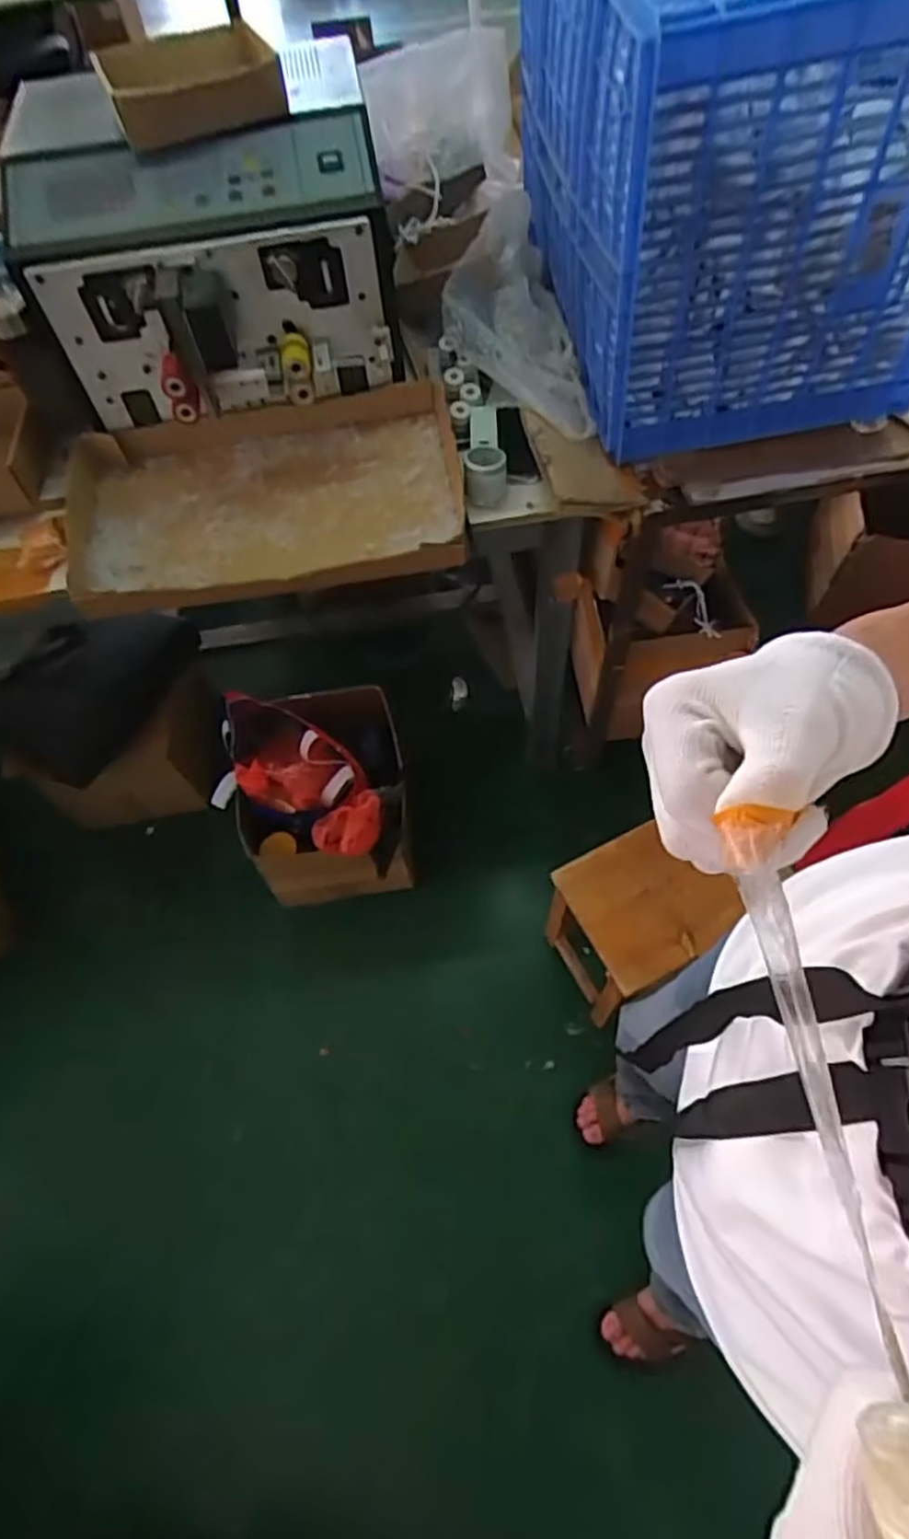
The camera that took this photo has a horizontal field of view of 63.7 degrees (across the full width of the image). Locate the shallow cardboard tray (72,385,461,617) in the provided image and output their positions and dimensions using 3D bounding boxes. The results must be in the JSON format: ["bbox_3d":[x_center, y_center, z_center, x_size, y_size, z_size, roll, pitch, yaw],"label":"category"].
[{"bbox_3d":[-0.248,-0.355,0.962,0.512,0.084,0.281,-6,60,1],"label":"shallow cardboard tray"}]

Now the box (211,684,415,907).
[{"bbox_3d":[-0.248,0.047,1.330,0.314,0.282,0.352,-10,60,-1],"label":"box"}]

